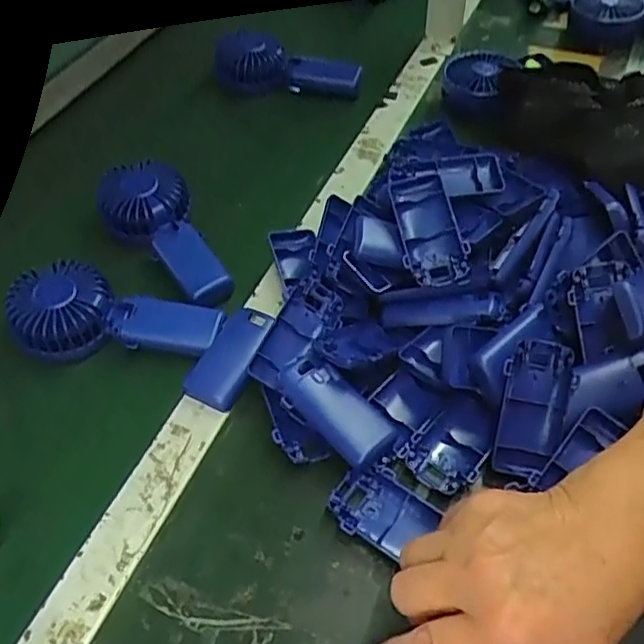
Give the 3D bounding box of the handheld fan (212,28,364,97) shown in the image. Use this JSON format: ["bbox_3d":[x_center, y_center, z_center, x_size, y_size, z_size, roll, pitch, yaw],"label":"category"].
[{"bbox_3d":[-0.037,-0.287,0.725,0.163,0.075,0.056,10,52,8],"label":"handheld fan"}]

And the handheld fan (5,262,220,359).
[{"bbox_3d":[-0.172,-0.006,0.526,0.171,0.038,0.072,10,52,9],"label":"handheld fan"}]

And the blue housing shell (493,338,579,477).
[{"bbox_3d":[0.148,0.060,0.453,0.045,0.024,0.093,15,90,12],"label":"blue housing shell"}]

